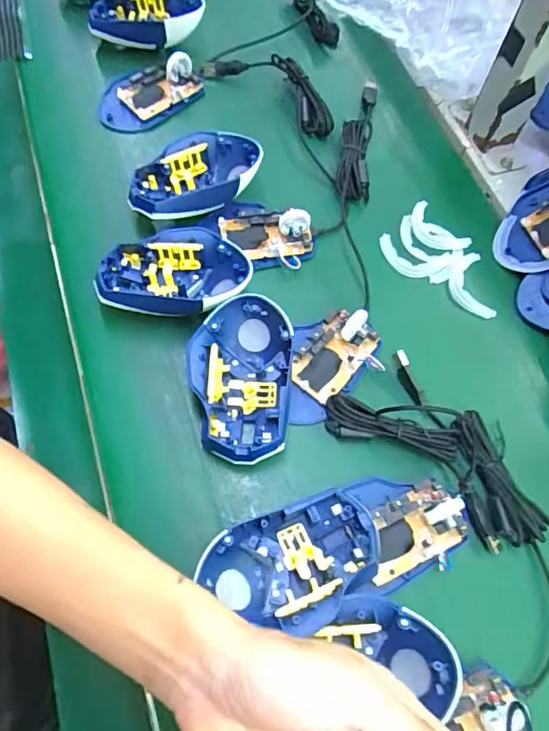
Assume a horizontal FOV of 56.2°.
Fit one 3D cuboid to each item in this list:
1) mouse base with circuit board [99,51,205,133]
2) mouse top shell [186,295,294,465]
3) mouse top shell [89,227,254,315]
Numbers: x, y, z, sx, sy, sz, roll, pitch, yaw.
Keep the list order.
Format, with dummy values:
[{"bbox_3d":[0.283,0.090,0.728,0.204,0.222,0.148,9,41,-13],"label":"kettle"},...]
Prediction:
[{"bbox_3d":[-0.125,-0.274,0.510,0.102,0.031,0.057,-27,72,-16],"label":"mouse base with circuit board"},{"bbox_3d":[-0.026,0.010,0.383,0.073,0.034,0.120,6,66,-3],"label":"mouse top shell"},{"bbox_3d":[-0.081,-0.073,0.415,0.119,0.040,0.080,0,67,-6],"label":"mouse top shell"}]

